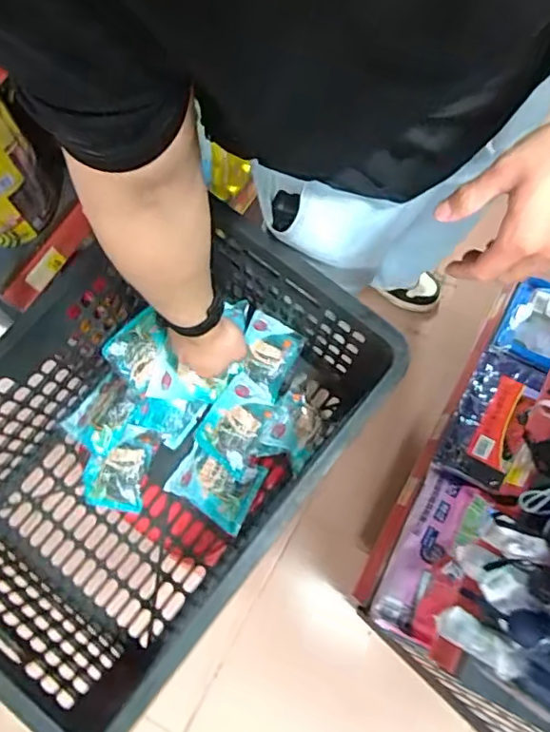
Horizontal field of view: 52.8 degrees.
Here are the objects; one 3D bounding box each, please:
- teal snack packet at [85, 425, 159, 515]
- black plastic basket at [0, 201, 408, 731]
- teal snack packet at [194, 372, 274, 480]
[{"bbox_3d":[-0.211,0.134,0.746,0.082,0.034,0.112,11,75,1],"label":"teal snack packet"},{"bbox_3d":[-0.148,0.096,0.658,0.338,0.269,0.487,38,77,8],"label":"black plastic basket"},{"bbox_3d":[-0.055,0.073,0.735,0.078,0.048,0.119,26,76,5],"label":"teal snack packet"}]

